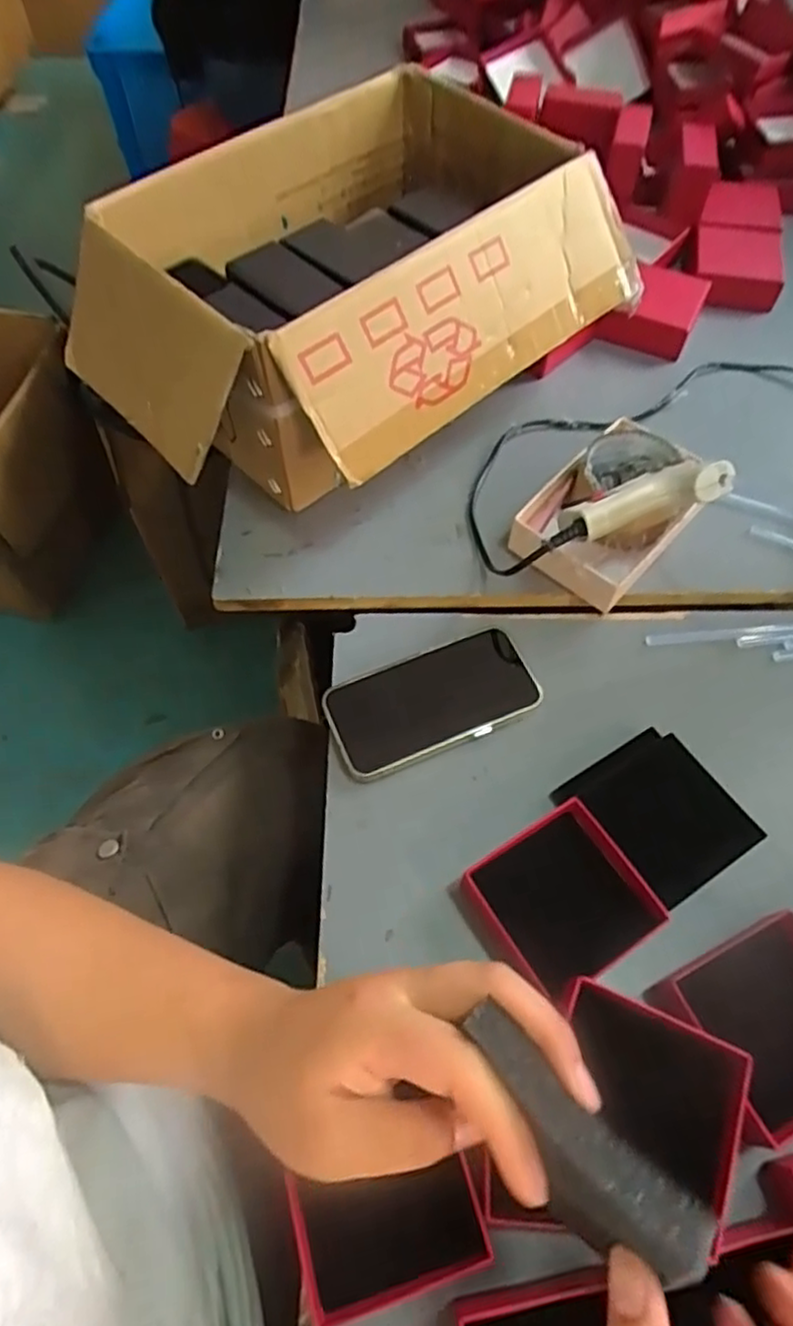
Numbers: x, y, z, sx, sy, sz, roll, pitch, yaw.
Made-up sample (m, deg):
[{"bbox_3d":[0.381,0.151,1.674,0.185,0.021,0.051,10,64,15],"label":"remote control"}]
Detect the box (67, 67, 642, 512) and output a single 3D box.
[{"bbox_3d":[-0.039,-0.306,0.586,0.419,0.161,0.306,-40,67,-19],"label":"box"}]

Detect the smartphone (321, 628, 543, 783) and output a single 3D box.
[{"bbox_3d":[0.025,0.028,0.497,0.144,0.014,0.073,-20,62,-10],"label":"smartphone"}]

